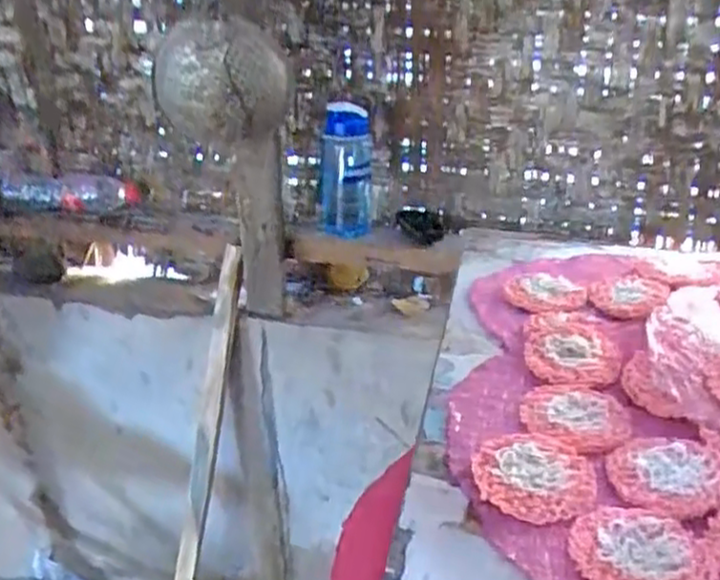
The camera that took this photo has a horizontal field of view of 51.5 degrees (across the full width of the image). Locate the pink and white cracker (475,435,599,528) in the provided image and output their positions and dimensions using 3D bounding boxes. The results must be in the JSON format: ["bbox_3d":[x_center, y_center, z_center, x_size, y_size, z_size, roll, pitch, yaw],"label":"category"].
[{"bbox_3d":[0.119,0.127,0.513,0.080,0.008,0.083,7,24,16],"label":"pink and white cracker"}]

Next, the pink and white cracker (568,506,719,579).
[{"bbox_3d":[0.169,0.157,0.446,0.080,0.006,0.076,0,23,0],"label":"pink and white cracker"}]

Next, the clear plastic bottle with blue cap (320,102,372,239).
[{"bbox_3d":[-0.019,-0.183,1.181,0.088,0.207,0.100,0,23,-1],"label":"clear plastic bottle with blue cap"}]

